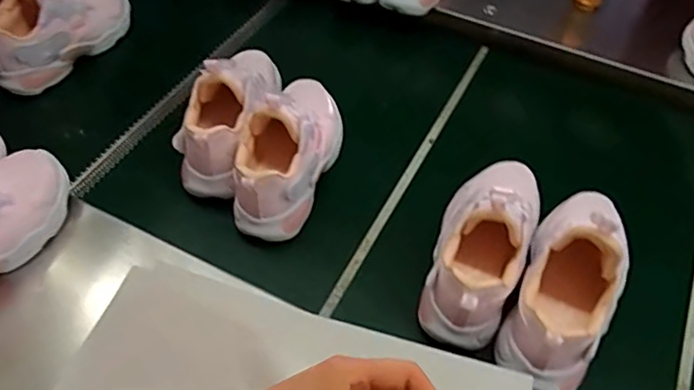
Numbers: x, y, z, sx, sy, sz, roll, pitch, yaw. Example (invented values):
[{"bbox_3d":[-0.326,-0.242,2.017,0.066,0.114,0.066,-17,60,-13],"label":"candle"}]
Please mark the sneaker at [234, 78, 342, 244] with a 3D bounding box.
[{"bbox_3d":[-0.058,-0.064,0.603,0.083,0.109,0.209,17,53,10],"label":"sneaker"}]

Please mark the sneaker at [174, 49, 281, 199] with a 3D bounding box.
[{"bbox_3d":[-0.126,-0.108,0.631,0.072,0.093,0.207,14,52,8],"label":"sneaker"}]

